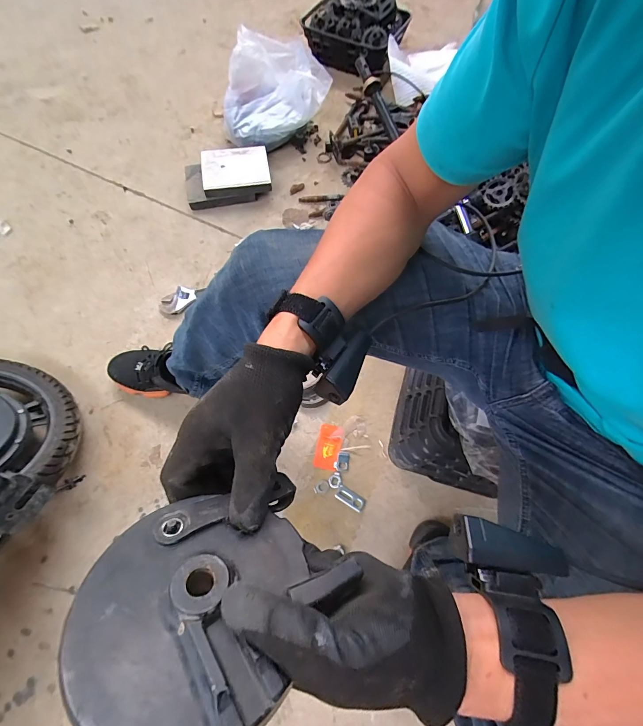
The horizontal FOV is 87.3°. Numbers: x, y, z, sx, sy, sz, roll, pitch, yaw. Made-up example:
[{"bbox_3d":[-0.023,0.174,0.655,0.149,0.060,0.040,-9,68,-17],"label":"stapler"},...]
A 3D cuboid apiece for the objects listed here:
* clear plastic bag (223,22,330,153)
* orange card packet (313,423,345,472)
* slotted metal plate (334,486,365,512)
[{"bbox_3d":[-0.151,-0.839,1.029,0.321,0.151,0.281,-15,70,-8],"label":"clear plastic bag"},{"bbox_3d":[0.016,0.178,0.717,0.050,0.004,0.092,11,68,4],"label":"orange card packet"},{"bbox_3d":[0.058,0.272,0.675,0.059,0.004,0.026,29,70,11],"label":"slotted metal plate"}]

